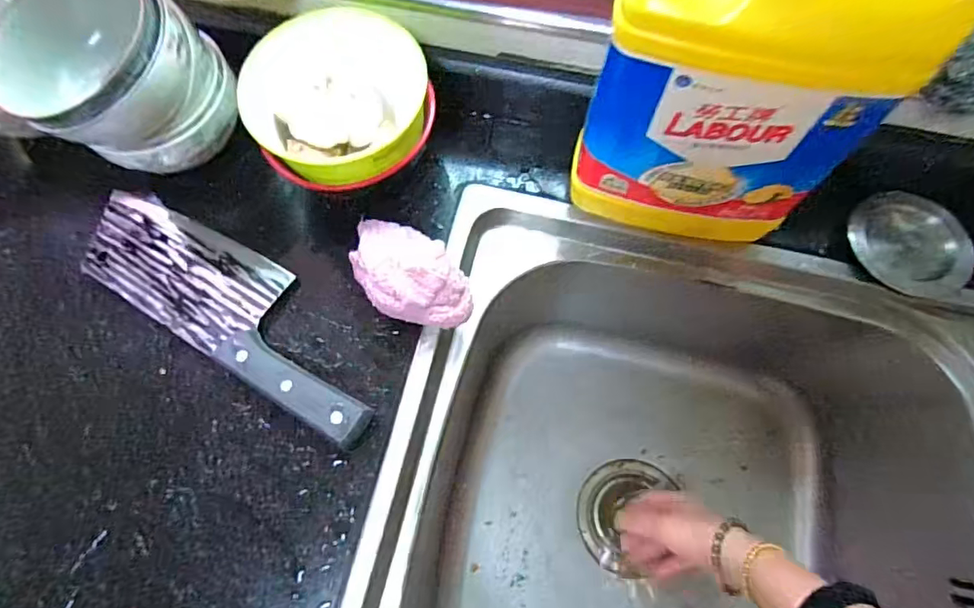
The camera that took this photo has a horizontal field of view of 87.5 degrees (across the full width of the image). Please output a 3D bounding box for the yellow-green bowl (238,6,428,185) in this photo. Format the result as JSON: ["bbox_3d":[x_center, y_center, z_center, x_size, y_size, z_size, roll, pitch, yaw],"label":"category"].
[{"bbox_3d":[-0.100,-0.144,0.353,0.120,0.059,0.101,-18,73,-4],"label":"yellow-green bowl"}]

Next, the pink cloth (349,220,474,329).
[{"bbox_3d":[-0.056,-0.020,0.357,0.059,0.048,0.094,-35,75,-9],"label":"pink cloth"}]

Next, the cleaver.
[{"bbox_3d":[-0.187,-0.001,0.369,0.271,0.025,0.076,30,76,10],"label":"cleaver"}]

